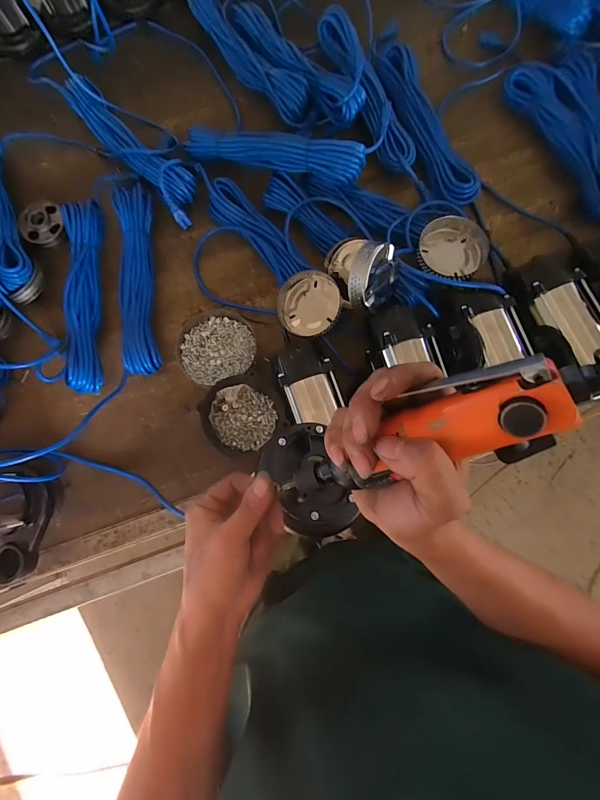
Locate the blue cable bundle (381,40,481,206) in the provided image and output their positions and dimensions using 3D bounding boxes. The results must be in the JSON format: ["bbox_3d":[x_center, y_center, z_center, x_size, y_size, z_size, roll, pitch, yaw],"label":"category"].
[{"bbox_3d":[0.230,-0.505,0.668,0.092,0.036,0.346,-21,81,-2],"label":"blue cable bundle"}]

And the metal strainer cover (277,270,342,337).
[{"bbox_3d":[0.015,-0.159,0.596,0.108,0.022,0.105,2,93,20],"label":"metal strainer cover"}]

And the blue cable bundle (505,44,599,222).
[{"bbox_3d":[0.531,-0.488,0.655,0.170,0.037,0.361,-23,81,-2],"label":"blue cable bundle"}]

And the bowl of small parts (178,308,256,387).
[{"bbox_3d":[-0.142,-0.095,0.628,0.127,0.039,0.133,0,81,1],"label":"bowl of small parts"}]

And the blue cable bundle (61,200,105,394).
[{"bbox_3d":[-0.383,-0.186,0.633,0.062,0.039,0.349,-4,81,1],"label":"blue cable bundle"}]

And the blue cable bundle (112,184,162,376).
[{"bbox_3d":[-0.288,-0.212,0.639,0.069,0.043,0.347,-7,81,0],"label":"blue cable bundle"}]

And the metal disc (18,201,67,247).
[{"bbox_3d":[-0.481,-0.330,0.675,0.083,0.028,0.086,0,81,1],"label":"metal disc"}]

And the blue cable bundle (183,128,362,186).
[{"bbox_3d":[-0.053,-0.429,0.620,0.331,0.063,0.064,19,82,4],"label":"blue cable bundle"}]

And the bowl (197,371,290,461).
[{"bbox_3d":[-0.089,0.027,0.594,0.125,0.076,0.118,0,81,1],"label":"bowl"}]

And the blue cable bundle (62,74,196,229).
[{"bbox_3d":[-0.313,-0.482,0.668,0.085,0.037,0.368,-42,82,-5],"label":"blue cable bundle"}]

